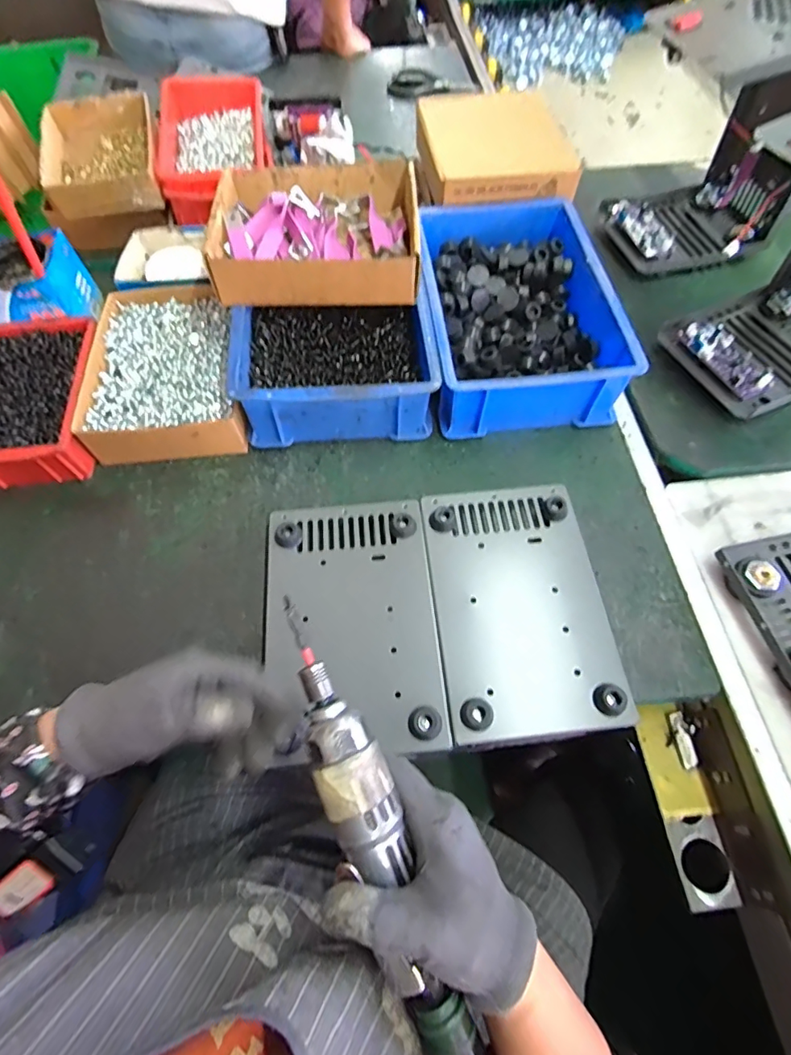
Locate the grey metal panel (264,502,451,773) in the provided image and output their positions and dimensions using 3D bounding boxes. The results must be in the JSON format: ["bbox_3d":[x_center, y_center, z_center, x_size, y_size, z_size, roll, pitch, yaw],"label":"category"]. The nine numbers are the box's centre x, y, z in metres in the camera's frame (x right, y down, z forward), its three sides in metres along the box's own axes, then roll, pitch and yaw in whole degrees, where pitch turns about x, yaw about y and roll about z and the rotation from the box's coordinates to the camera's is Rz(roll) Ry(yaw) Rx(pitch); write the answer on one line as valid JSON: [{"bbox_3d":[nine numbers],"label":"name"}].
[{"bbox_3d":[-0.040,0.080,0.431,0.143,0.029,0.223,-5,62,-2],"label":"grey metal panel"}]

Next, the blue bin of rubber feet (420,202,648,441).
[{"bbox_3d":[0.132,-0.249,0.569,0.198,0.087,0.297,-5,63,-2],"label":"blue bin of rubber feet"}]

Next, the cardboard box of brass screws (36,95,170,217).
[{"bbox_3d":[-0.382,-0.484,0.641,0.134,0.054,0.178,-14,63,-6],"label":"cardboard box of brass screws"}]

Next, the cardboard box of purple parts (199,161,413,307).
[{"bbox_3d":[-0.085,-0.328,0.542,0.210,0.052,0.190,-3,62,0],"label":"cardboard box of purple parts"}]

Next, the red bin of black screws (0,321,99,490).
[{"bbox_3d":[-0.388,-0.134,0.523,0.135,0.052,0.196,-10,63,-4],"label":"red bin of black screws"}]

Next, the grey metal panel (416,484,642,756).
[{"bbox_3d":[0.109,0.064,0.436,0.143,0.023,0.227,-5,62,-2],"label":"grey metal panel"}]

